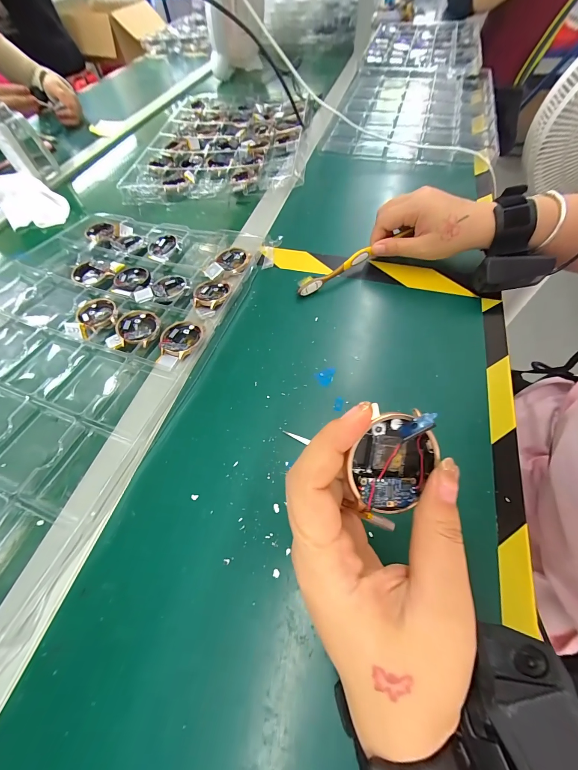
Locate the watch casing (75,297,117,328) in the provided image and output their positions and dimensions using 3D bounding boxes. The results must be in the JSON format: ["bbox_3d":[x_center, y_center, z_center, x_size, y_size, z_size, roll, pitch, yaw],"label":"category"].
[{"bbox_3d":[-0.224,-0.086,0.326,0.049,0.005,0.041,32,66,20],"label":"watch casing"}]

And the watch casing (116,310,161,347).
[{"bbox_3d":[-0.163,-0.065,0.308,0.050,0.008,0.044,11,61,10],"label":"watch casing"}]

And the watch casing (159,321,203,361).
[{"bbox_3d":[-0.114,-0.048,0.297,0.043,0.012,0.043,-16,60,-6],"label":"watch casing"}]

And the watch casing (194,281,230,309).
[{"bbox_3d":[-0.092,-0.109,0.328,0.039,0.010,0.044,6,60,6],"label":"watch casing"}]

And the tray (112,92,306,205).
[{"bbox_3d":[-0.132,-0.506,0.564,0.315,0.023,0.449,1,60,4],"label":"tray"}]

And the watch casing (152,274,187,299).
[{"bbox_3d":[-0.147,-0.123,0.345,0.039,0.010,0.042,-19,60,-8],"label":"watch casing"}]

